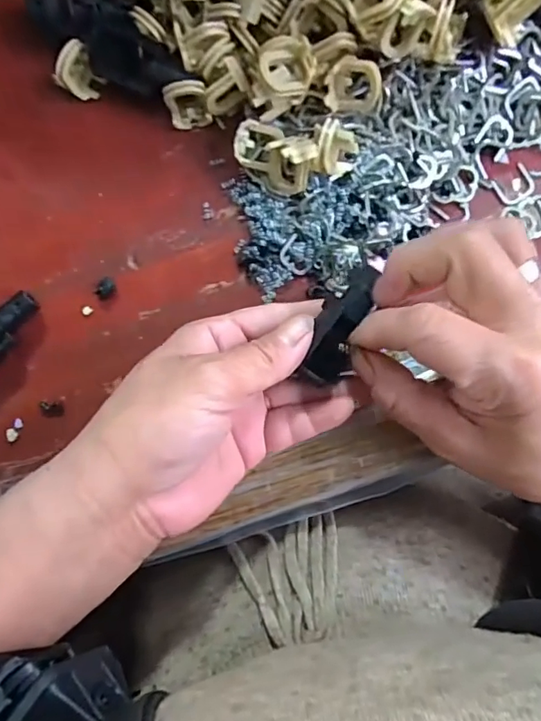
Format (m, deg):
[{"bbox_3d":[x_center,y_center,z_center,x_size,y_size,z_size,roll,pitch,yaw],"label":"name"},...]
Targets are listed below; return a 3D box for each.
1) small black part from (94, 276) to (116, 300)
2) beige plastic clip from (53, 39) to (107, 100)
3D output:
[{"bbox_3d":[-0.087,-0.038,0.268,0.009,0.006,0.012,15,93,2],"label":"small black part"},{"bbox_3d":[-0.098,-0.147,0.258,0.015,0.025,0.021,28,94,9],"label":"beige plastic clip"}]

